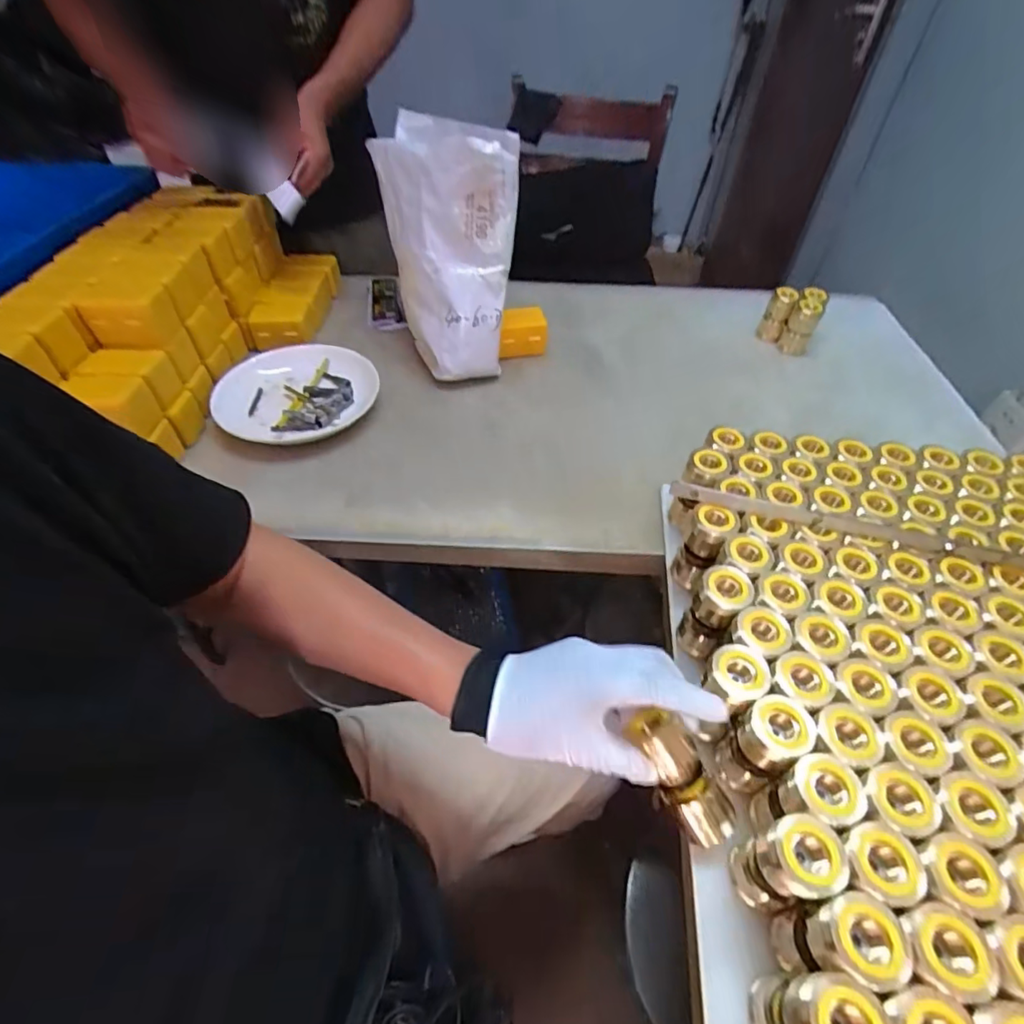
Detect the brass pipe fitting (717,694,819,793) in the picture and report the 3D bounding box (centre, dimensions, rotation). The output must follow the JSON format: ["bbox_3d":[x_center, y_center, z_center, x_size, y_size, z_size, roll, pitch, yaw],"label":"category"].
[{"bbox_3d":[0.181,0.172,0.390,0.038,0.099,0.038,1,48,-1],"label":"brass pipe fitting"}]

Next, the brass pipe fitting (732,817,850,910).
[{"bbox_3d":[0.172,0.227,0.340,0.033,0.101,0.038,-2,48,-4],"label":"brass pipe fitting"}]

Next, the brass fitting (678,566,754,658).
[{"bbox_3d":[0.172,0.087,0.459,0.037,0.089,0.039,31,54,24],"label":"brass fitting"}]

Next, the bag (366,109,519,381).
[{"bbox_3d":[-0.076,-0.326,0.688,0.158,0.285,0.147,-8,49,-9],"label":"bag"}]

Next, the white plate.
[{"bbox_3d":[-0.283,-0.160,0.704,0.196,0.031,0.196,1,48,-1],"label":"white plate"}]

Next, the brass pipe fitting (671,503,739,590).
[{"bbox_3d":[0.179,0.036,0.504,0.035,0.093,0.037,27,52,21],"label":"brass pipe fitting"}]

